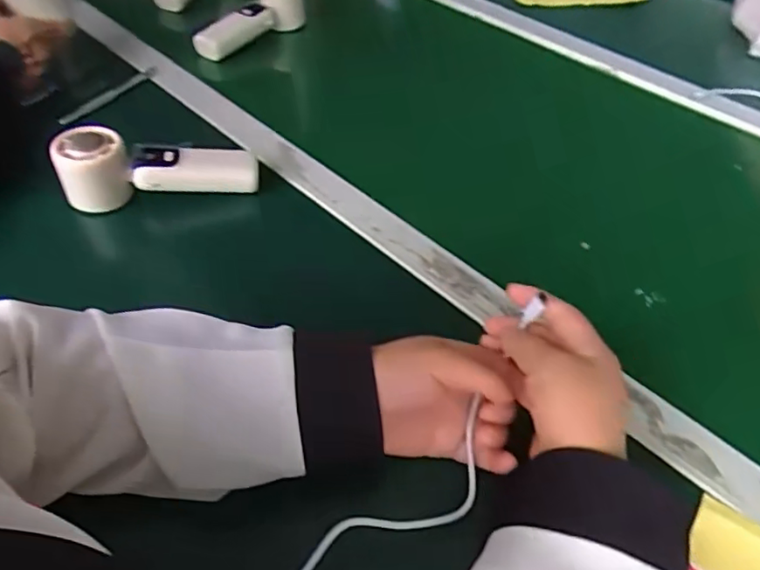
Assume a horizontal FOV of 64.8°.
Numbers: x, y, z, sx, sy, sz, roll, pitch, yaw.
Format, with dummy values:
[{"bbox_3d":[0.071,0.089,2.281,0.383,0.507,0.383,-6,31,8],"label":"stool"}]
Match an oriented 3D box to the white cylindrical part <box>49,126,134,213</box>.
[{"bbox_3d":[-0.250,-0.101,0.525,0.058,0.055,0.051,-13,48,-14],"label":"white cylindrical part"}]

